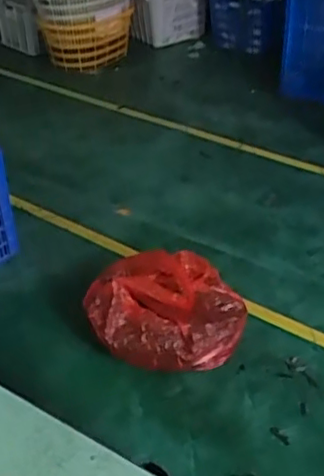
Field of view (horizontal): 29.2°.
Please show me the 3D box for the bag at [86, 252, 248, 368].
[{"bbox_3d":[0.008,0.206,1.783,0.444,0.184,0.308,-2,36,-1],"label":"bag"}]

